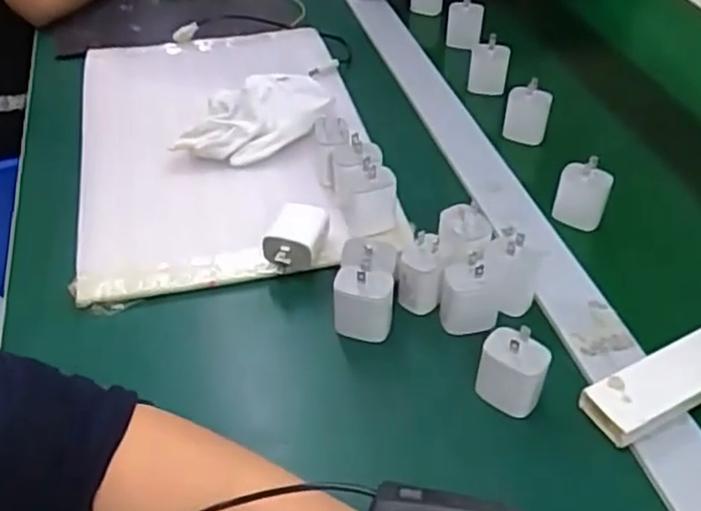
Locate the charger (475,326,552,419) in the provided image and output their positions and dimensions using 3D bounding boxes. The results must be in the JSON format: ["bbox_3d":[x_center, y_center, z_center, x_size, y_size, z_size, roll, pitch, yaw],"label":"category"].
[{"bbox_3d":[0.109,0.078,0.473,0.041,0.055,0.029,22,47,21],"label":"charger"}]

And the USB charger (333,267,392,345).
[{"bbox_3d":[0.009,0.034,0.517,0.042,0.050,0.028,4,43,2],"label":"USB charger"}]

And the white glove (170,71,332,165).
[{"bbox_3d":[-0.092,-0.131,0.684,0.153,0.045,0.077,-30,51,-30],"label":"white glove"}]

